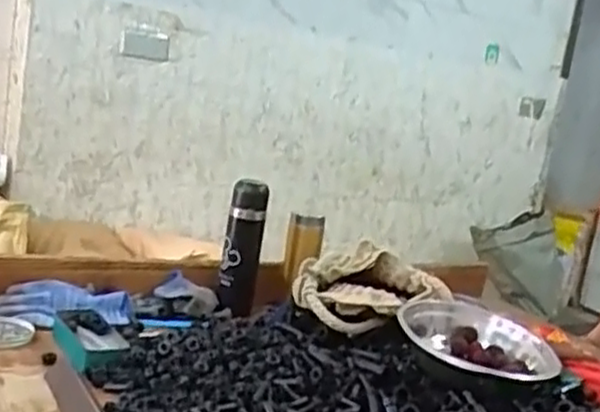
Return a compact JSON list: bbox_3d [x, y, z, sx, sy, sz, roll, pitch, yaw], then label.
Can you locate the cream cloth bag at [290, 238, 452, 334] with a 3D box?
[{"bbox_3d":[0.109,0.135,1.191,0.243,0.107,0.098,10,12,17],"label":"cream cloth bag"}]

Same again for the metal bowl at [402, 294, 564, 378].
[{"bbox_3d":[0.245,0.201,1.072,0.204,0.072,0.204,3,14,-1],"label":"metal bowl"}]

